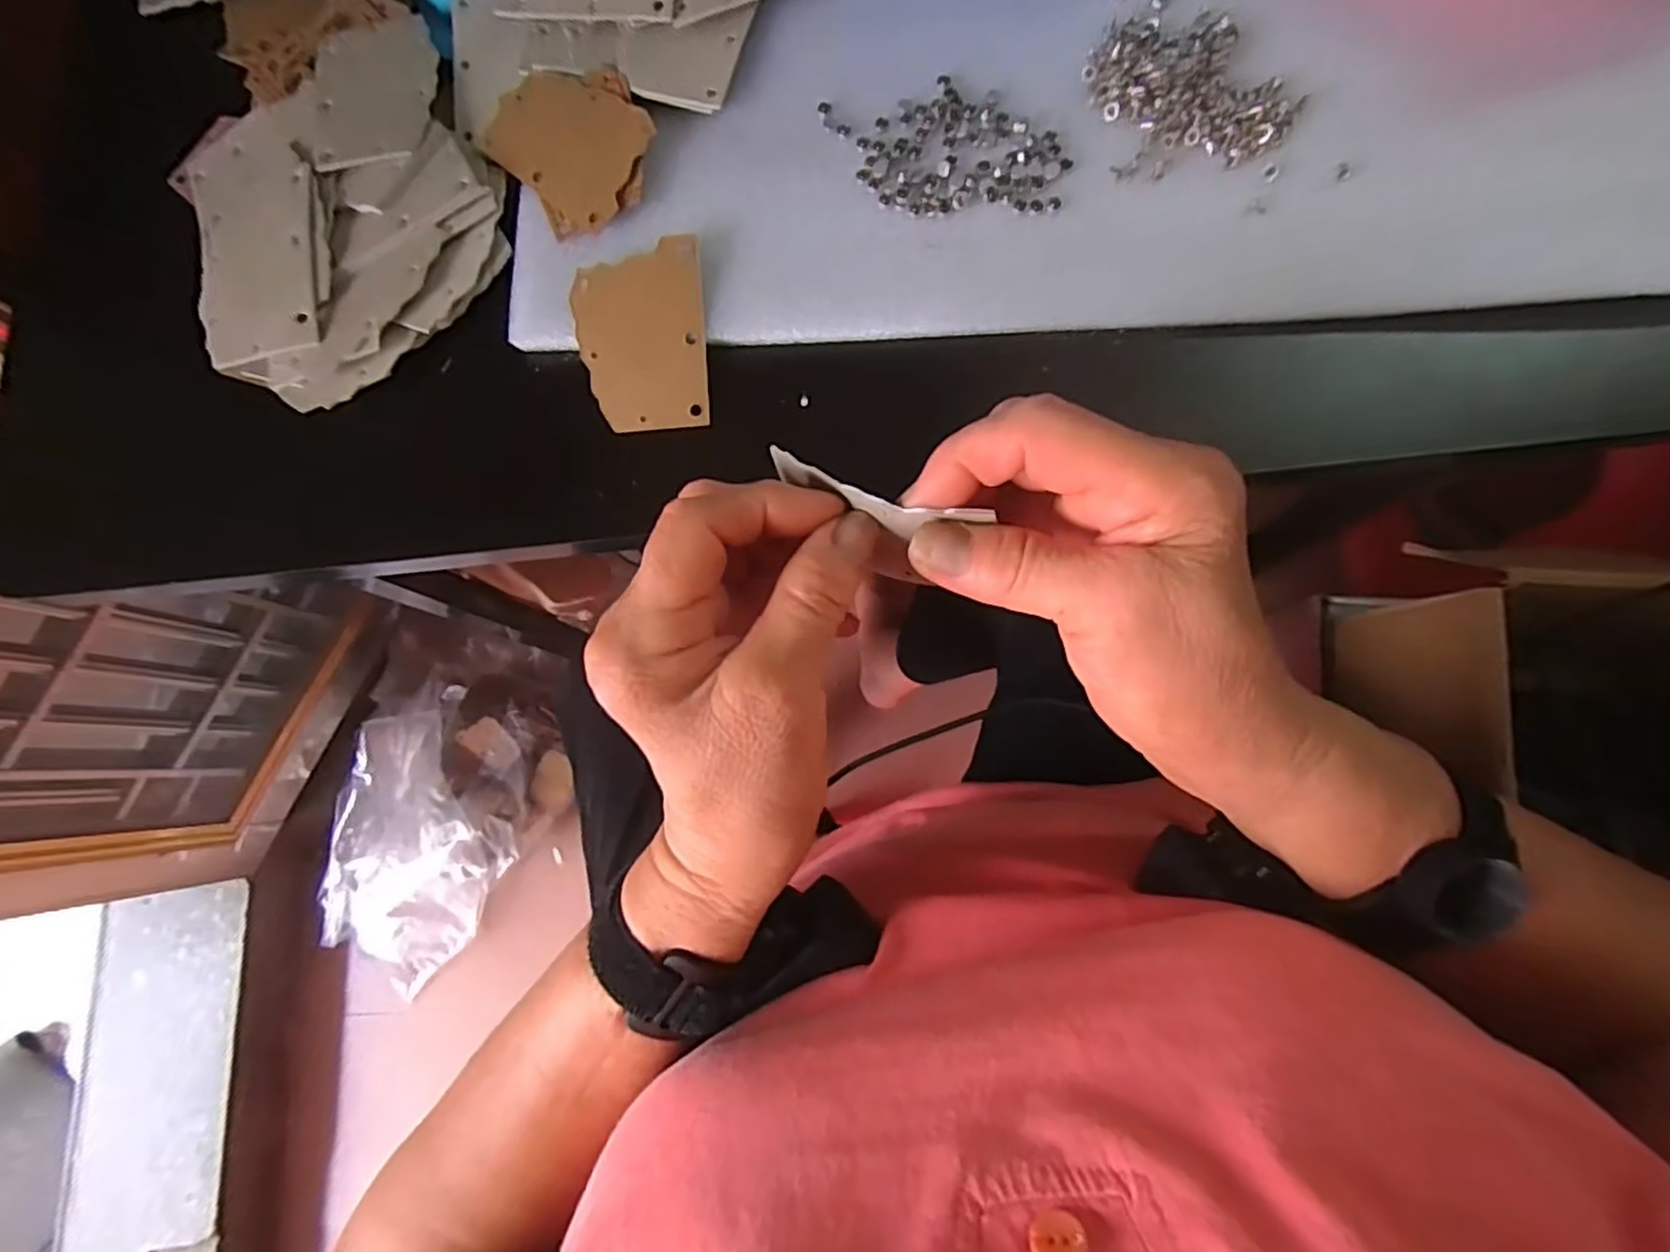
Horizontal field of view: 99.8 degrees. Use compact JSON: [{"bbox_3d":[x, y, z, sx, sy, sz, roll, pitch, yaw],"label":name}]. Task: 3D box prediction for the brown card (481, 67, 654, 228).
[{"bbox_3d":[-0.120,-0.212,0.308,0.074,0.005,0.055,27,84,7],"label":"brown card"}]

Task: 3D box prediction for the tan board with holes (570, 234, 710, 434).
[{"bbox_3d":[-0.081,-0.121,0.296,0.054,0.004,0.076,-5,91,2],"label":"tan board with holes"}]

